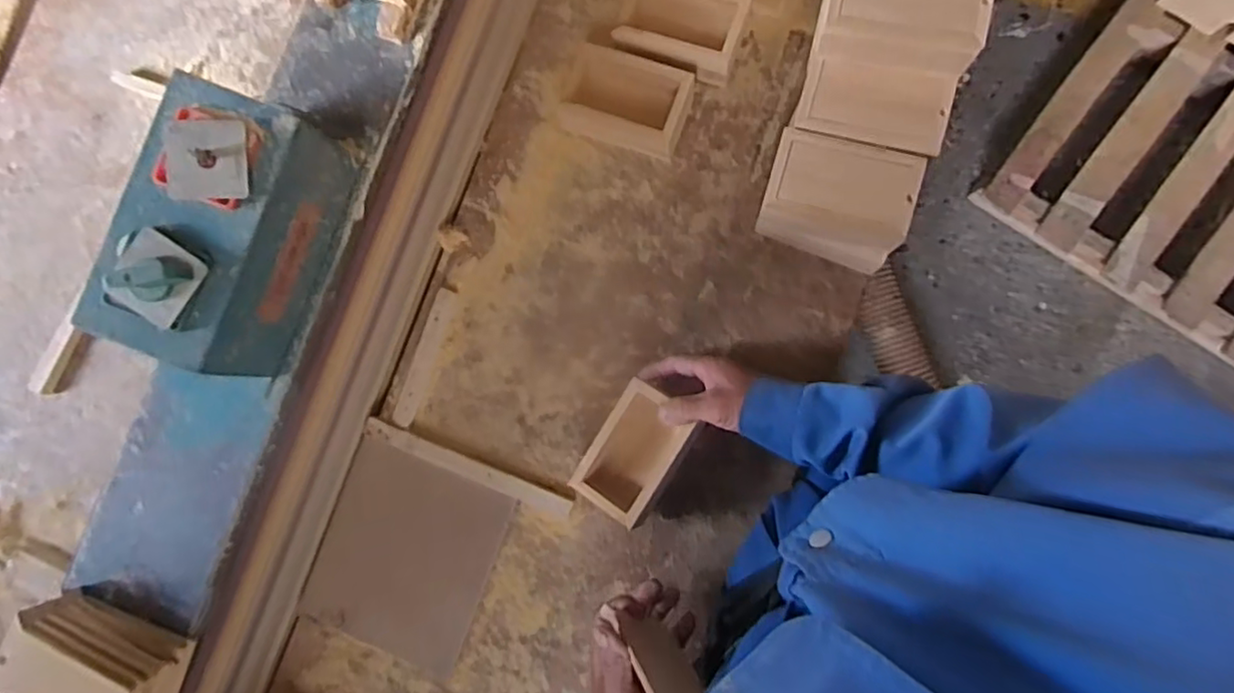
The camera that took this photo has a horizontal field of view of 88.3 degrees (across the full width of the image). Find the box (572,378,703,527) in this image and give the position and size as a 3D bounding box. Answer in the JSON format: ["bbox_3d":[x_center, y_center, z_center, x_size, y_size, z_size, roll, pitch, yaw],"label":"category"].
[{"bbox_3d":[0.019,0.105,0.636,0.081,0.060,0.125,32,91,4],"label":"box"}]

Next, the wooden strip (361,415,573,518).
[{"bbox_3d":[-0.162,0.132,0.693,0.243,0.013,0.021,22,90,4],"label":"wooden strip"}]

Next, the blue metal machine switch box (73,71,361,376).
[{"bbox_3d":[-0.308,-0.088,0.506,0.106,0.107,0.213,20,88,8],"label":"blue metal machine switch box"}]

